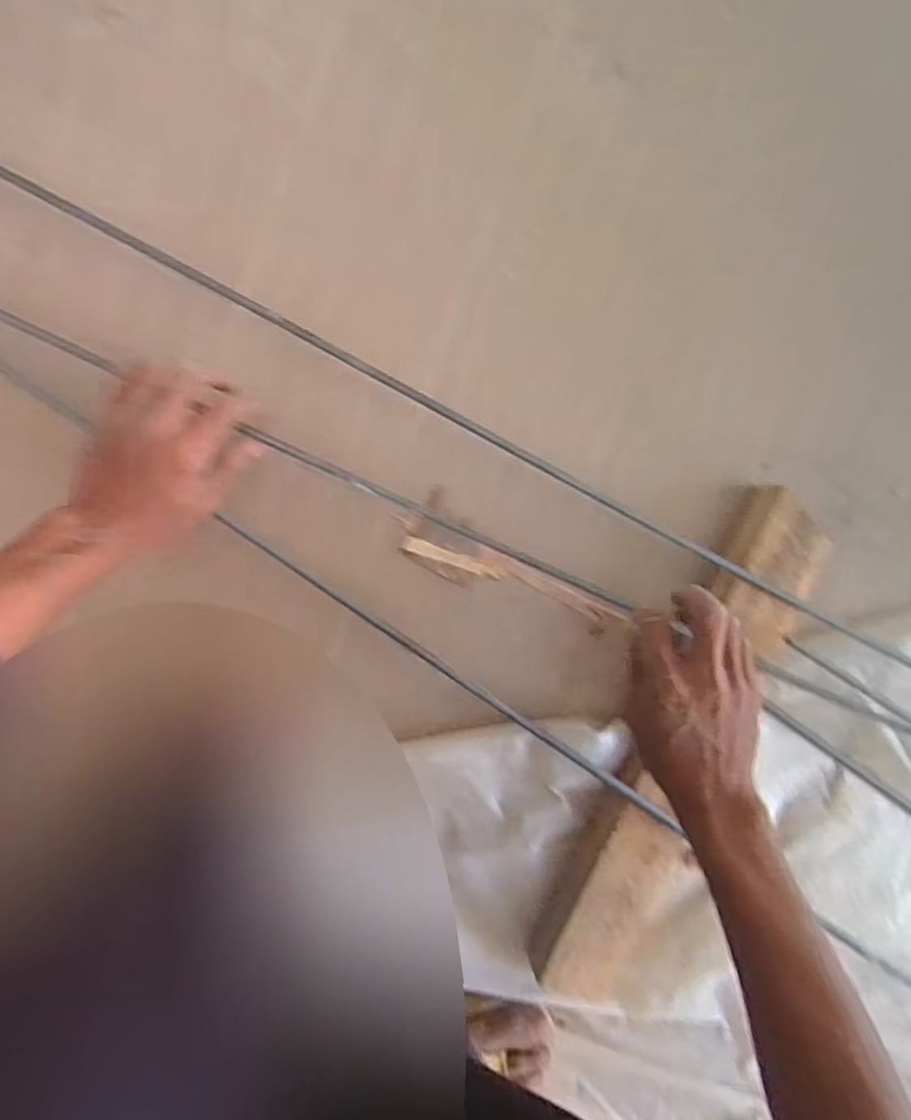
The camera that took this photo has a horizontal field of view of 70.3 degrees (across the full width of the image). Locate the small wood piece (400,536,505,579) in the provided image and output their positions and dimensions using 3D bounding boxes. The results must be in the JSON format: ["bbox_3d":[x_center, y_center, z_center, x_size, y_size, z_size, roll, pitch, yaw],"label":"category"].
[{"bbox_3d":[-0.001,-0.001,0.488,0.080,0.005,0.011,17,92,-6],"label":"small wood piece"}]

